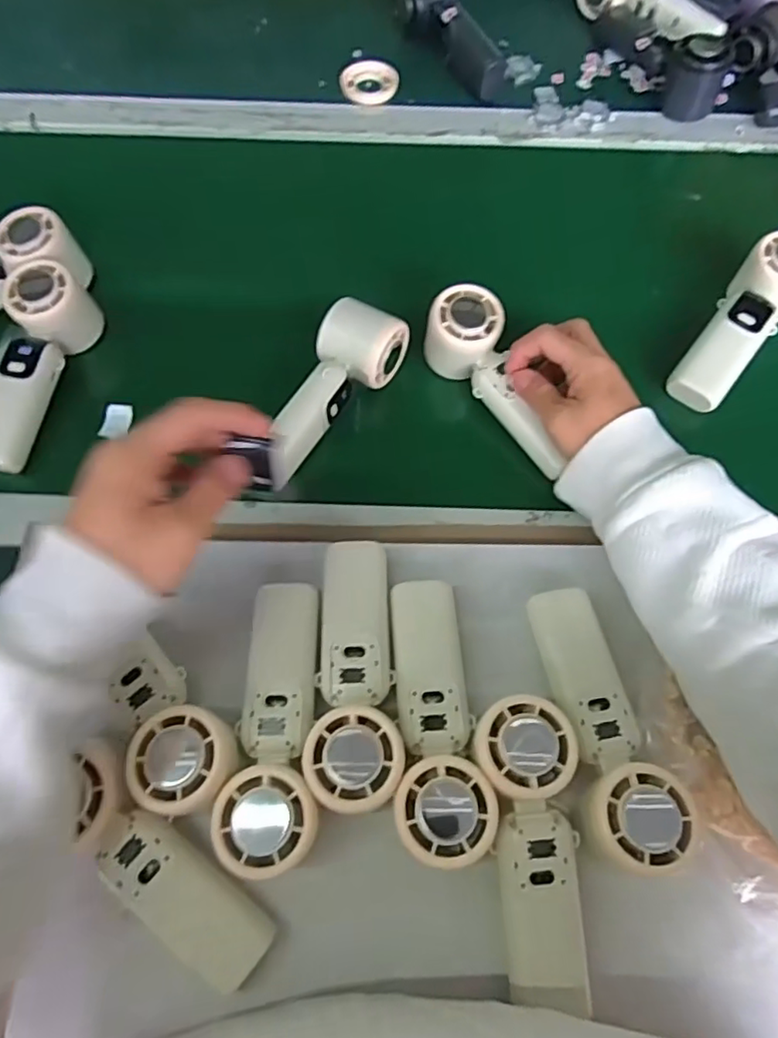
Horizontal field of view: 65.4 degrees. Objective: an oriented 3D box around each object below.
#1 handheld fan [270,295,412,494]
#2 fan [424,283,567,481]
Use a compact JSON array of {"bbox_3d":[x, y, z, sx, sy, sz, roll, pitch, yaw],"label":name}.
[{"bbox_3d":[-0.048,-0.097,0.460,0.056,0.041,0.154,28,71,11],"label":"handheld fan"},{"bbox_3d":[0.087,-0.104,0.480,0.058,0.047,0.161,-28,86,-11],"label":"fan"}]

